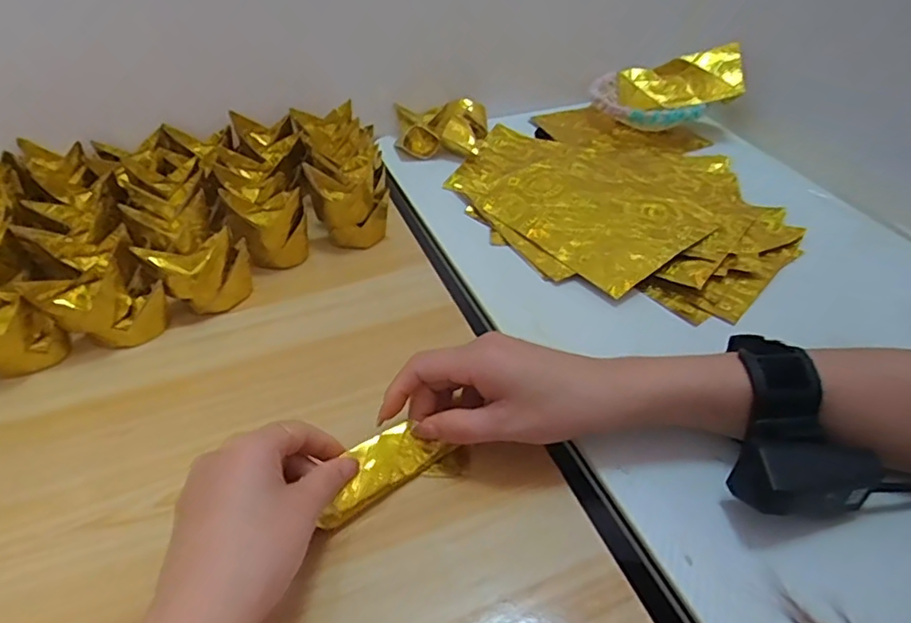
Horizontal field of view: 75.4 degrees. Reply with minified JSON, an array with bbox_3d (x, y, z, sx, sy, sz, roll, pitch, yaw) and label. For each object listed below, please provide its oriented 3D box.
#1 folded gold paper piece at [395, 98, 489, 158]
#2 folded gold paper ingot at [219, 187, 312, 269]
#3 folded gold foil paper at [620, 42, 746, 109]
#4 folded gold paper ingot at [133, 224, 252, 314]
[{"bbox_3d":[-0.014,-0.196,0.622,0.090,0.031,0.079,12,45,12],"label":"folded gold paper piece"},{"bbox_3d":[-0.145,-0.068,0.473,0.059,0.058,0.033,-14,45,-14],"label":"folded gold paper ingot"},{"bbox_3d":[0.242,-0.248,0.640,0.124,0.054,0.021,-3,5,30],"label":"folded gold foil paper"},{"bbox_3d":[-0.182,-0.028,0.433,0.069,0.057,0.037,-28,50,-27],"label":"folded gold paper ingot"}]

